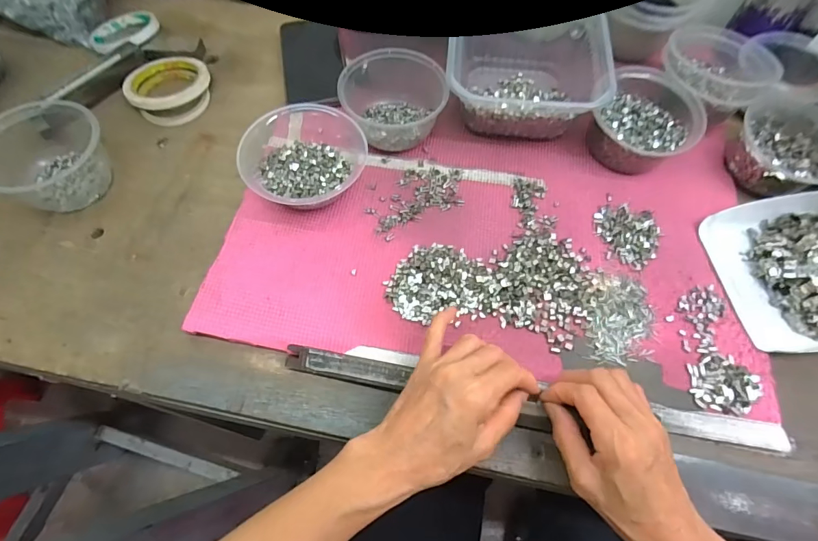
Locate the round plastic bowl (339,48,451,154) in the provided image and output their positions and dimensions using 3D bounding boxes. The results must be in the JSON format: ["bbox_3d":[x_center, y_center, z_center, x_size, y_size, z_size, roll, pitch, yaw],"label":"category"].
[{"bbox_3d":[-0.016,-0.194,0.477,0.111,0.059,0.120,1,63,-2],"label":"round plastic bowl"}]

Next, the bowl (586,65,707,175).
[{"bbox_3d":[0.259,-0.162,0.466,0.101,0.066,0.108,34,67,14],"label":"bowl"}]

